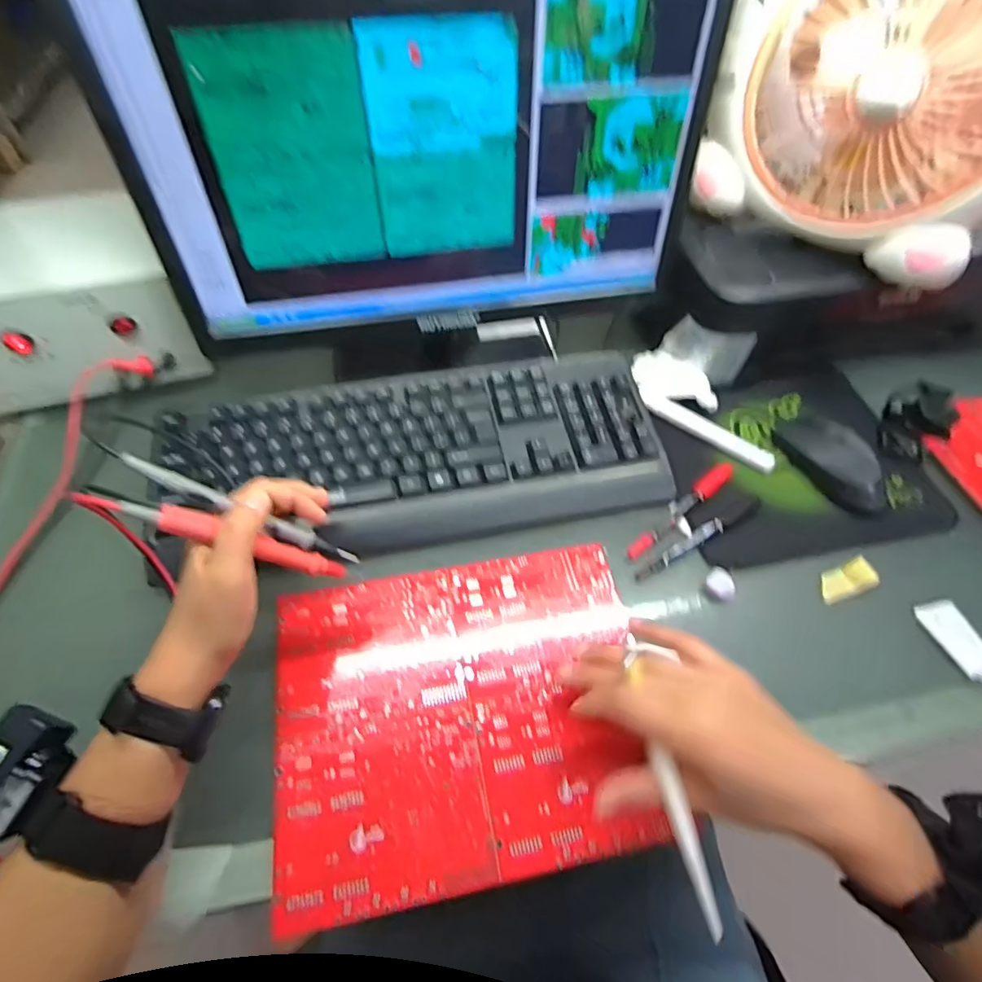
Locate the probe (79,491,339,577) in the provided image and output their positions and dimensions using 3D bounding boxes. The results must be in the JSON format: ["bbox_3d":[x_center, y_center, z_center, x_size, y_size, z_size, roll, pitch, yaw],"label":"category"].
[{"bbox_3d":[-0.151,0.026,0.310,0.145,0.013,0.017,24,50,-29],"label":"probe"}]

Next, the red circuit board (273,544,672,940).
[{"bbox_3d":[-0.017,0.148,0.372,0.249,0.005,0.207,-7,56,-8],"label":"red circuit board"}]

